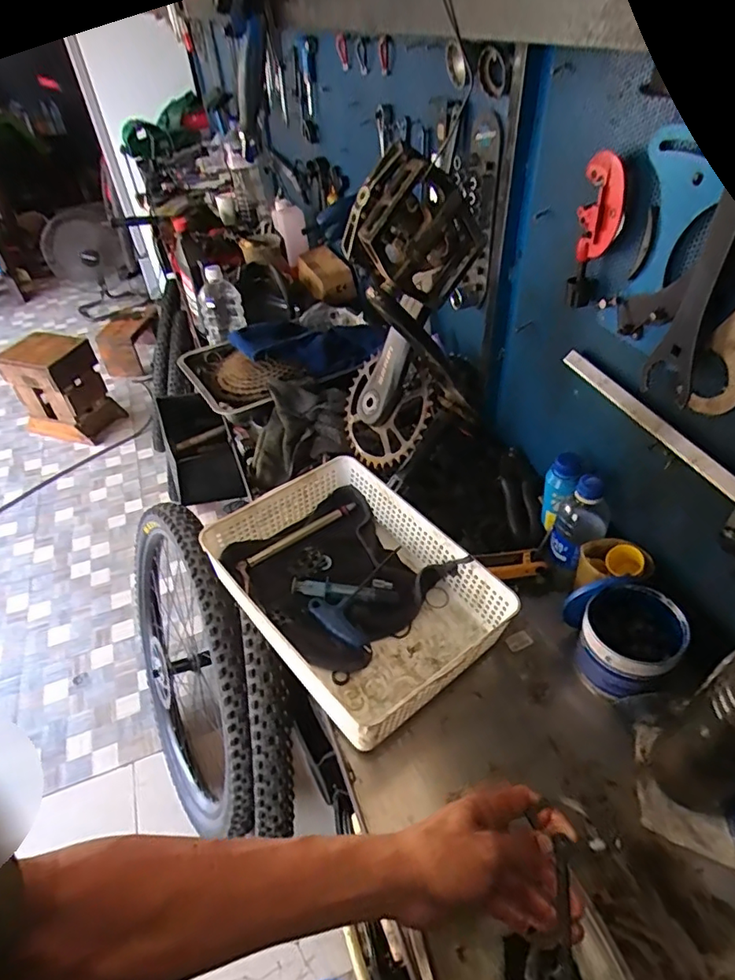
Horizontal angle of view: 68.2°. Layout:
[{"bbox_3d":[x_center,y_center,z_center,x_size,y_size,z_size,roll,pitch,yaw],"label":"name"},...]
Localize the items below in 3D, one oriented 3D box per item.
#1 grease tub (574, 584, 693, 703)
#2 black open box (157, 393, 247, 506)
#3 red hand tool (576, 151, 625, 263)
[{"bbox_3d":[0.295,0.168,0.614,0.098,0.092,0.109,33,54,33],"label":"grease tub"},{"bbox_3d":[-0.415,-0.109,1.328,0.150,0.107,0.334,-17,44,-14],"label":"black open box"},{"bbox_3d":[0.236,-0.284,0.551,0.041,0.097,0.023,12,45,16],"label":"red hand tool"}]

